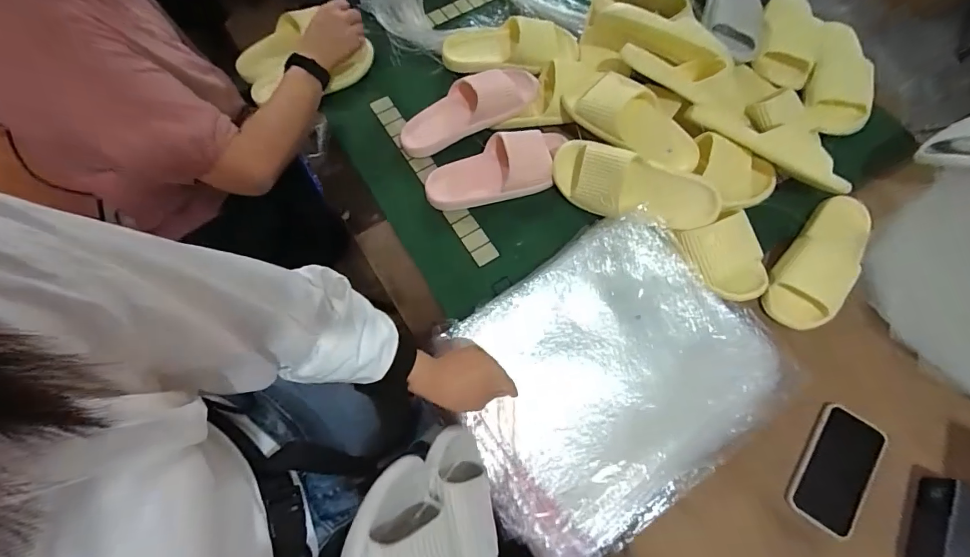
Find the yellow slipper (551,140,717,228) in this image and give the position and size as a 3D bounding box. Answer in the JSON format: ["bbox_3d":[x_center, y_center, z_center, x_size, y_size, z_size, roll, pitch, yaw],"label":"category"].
[{"bbox_3d":[0.230,-0.141,0.680,0.255,0.055,0.109,21,112,9],"label":"yellow slipper"}]

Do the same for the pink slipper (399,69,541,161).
[{"bbox_3d":[-0.030,-0.301,0.765,0.261,0.053,0.106,-28,73,-9],"label":"pink slipper"}]

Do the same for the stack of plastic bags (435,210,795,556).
[{"bbox_3d":[0.168,0.133,0.591,0.417,0.067,0.349,-36,74,-11],"label":"stack of plastic bags"}]

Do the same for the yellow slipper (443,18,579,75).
[{"bbox_3d":[0.045,-0.431,0.804,0.250,0.057,0.111,6,71,3],"label":"yellow slipper"}]

